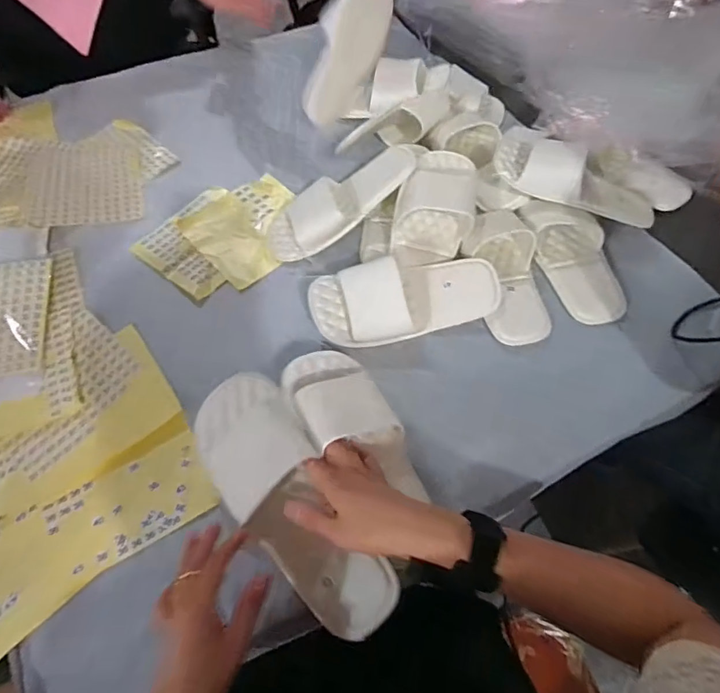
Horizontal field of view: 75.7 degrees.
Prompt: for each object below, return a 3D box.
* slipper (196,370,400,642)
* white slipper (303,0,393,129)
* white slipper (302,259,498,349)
[{"bbox_3d":[-0.073,0.145,0.443,0.099,0.085,0.272,-32,72,-15],"label":"slipper"},{"bbox_3d":[-0.018,-0.469,0.729,0.052,0.098,0.244,44,112,43],"label":"white slipper"},{"bbox_3d":[0.058,-0.061,0.565,0.230,0.069,0.089,-9,61,-3],"label":"white slipper"}]

